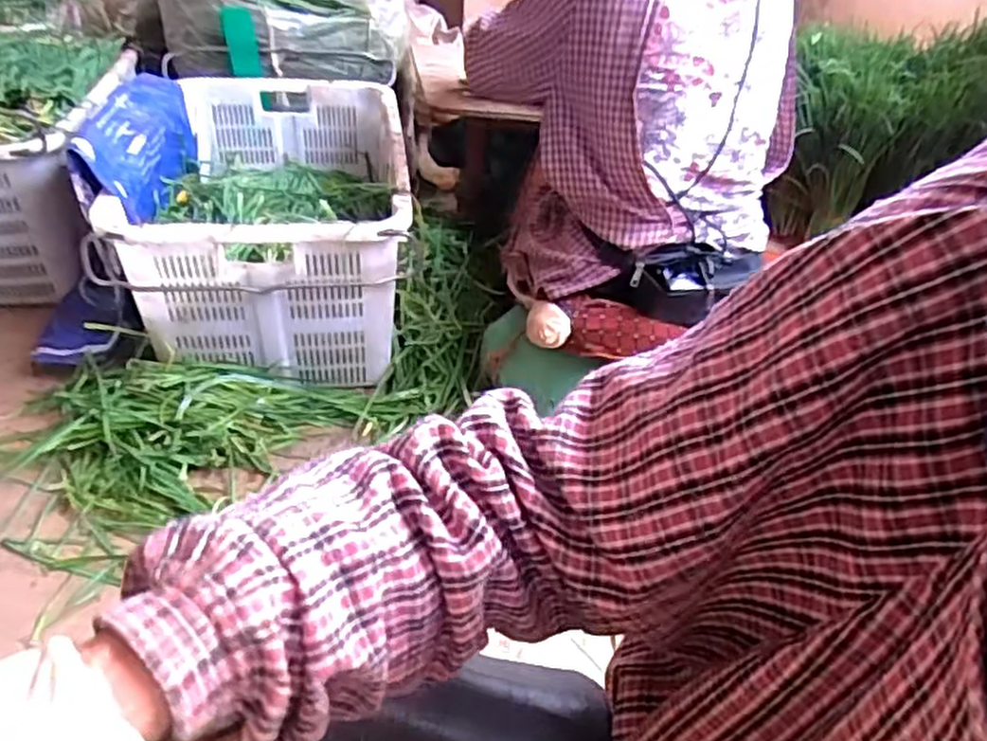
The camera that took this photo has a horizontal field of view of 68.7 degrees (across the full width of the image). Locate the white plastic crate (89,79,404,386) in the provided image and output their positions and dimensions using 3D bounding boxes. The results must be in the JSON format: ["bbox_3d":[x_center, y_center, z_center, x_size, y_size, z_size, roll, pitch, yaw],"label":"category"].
[{"bbox_3d":[-0.380,-0.270,1.330,0.422,0.317,0.622,-2,39,-9],"label":"white plastic crate"}]

